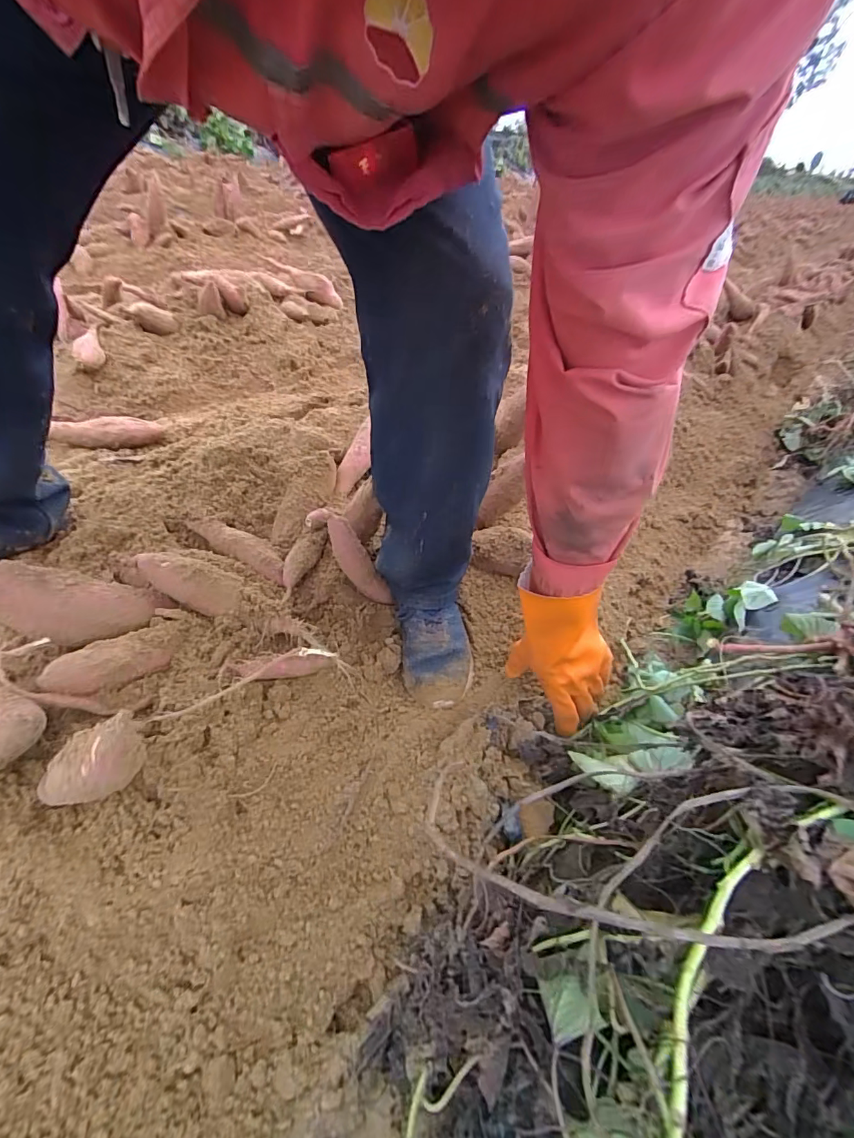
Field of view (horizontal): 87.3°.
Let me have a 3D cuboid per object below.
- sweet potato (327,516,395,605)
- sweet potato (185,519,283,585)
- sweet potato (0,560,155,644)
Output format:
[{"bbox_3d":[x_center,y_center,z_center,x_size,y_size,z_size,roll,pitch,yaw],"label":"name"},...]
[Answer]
[{"bbox_3d":[-0.094,-0.002,0.629,0.033,0.155,0.042,-9,37,30],"label":"sweet potato"},{"bbox_3d":[-0.268,-0.034,0.633,0.168,0.030,0.034,24,47,16],"label":"sweet potato"},{"bbox_3d":[-0.393,0.036,0.473,0.189,0.053,0.071,21,33,-39],"label":"sweet potato"}]

